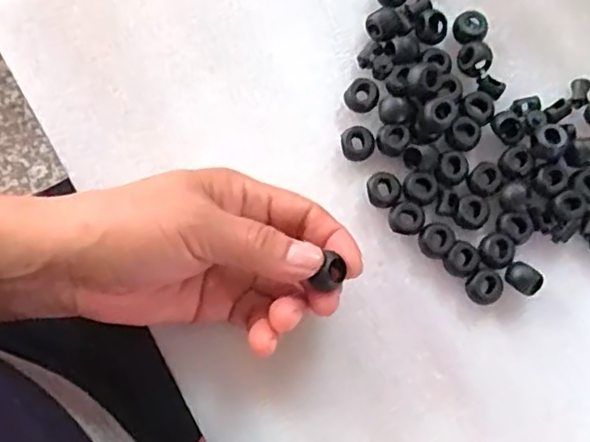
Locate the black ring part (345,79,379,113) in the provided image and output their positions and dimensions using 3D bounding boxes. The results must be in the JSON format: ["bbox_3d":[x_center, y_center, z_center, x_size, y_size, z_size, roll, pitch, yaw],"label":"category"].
[{"bbox_3d":[0.036,-0.065,0.325,0.018,0.008,0.018,0,81,-1],"label":"black ring part"}]

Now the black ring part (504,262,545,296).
[{"bbox_3d":[0.114,0.029,0.309,0.018,0.010,0.012,36,82,5],"label":"black ring part"}]

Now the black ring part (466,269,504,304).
[{"bbox_3d":[0.095,0.033,0.311,0.016,0.008,0.016,0,81,-1],"label":"black ring part"}]

